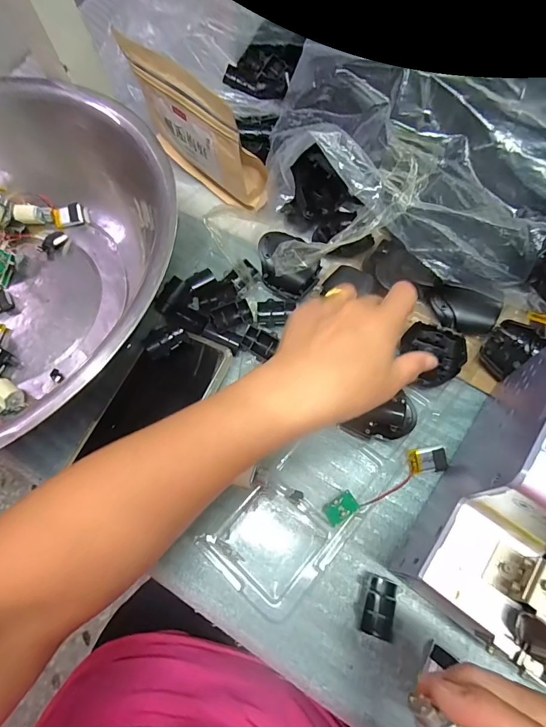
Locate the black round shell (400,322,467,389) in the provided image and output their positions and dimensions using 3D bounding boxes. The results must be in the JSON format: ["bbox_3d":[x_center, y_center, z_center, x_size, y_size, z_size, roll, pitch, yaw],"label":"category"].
[{"bbox_3d":[0.142,-0.008,0.351,0.050,0.016,0.059,11,68,8],"label":"black round shell"}]

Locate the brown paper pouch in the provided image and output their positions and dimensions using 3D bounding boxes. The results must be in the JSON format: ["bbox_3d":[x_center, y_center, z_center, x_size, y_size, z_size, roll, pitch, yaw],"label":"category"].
[{"bbox_3d":[-0.075,-0.239,0.404,0.157,0.126,0.032,41,75,18],"label":"brown paper pouch"}]

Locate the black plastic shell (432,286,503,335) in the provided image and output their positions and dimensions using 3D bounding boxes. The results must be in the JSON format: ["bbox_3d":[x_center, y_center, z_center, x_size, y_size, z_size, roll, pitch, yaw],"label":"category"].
[{"bbox_3d":[0.176,-0.049,0.363,0.057,0.018,0.040,11,68,8],"label":"black plastic shell"}]

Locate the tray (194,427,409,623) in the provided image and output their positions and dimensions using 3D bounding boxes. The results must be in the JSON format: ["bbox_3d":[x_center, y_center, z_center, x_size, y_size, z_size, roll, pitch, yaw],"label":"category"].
[{"bbox_3d":[0.027,0.109,0.313,0.083,0.021,0.163,42,75,18],"label":"tray"}]

